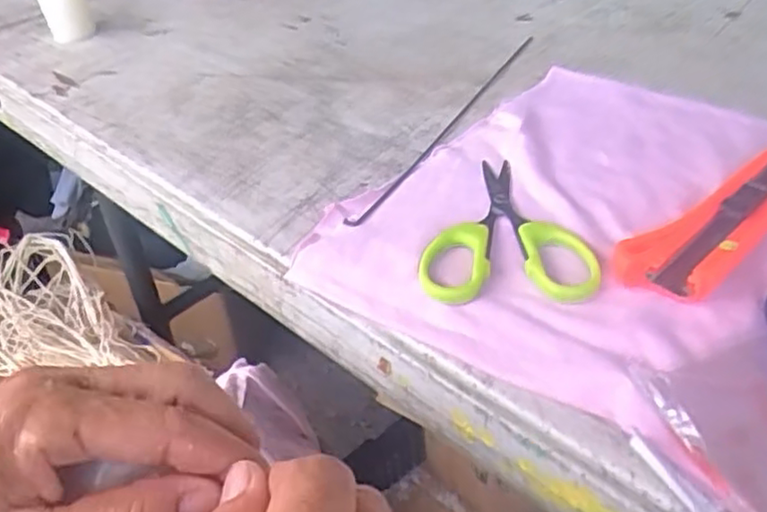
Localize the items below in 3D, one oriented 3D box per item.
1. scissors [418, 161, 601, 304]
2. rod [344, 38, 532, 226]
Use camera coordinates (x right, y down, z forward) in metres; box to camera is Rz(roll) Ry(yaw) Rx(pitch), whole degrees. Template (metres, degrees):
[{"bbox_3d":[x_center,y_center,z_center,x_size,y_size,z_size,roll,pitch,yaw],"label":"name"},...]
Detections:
[{"bbox_3d":[0.058,-0.016,0.334,0.079,0.008,0.107,0,39,3],"label":"scissors"},{"bbox_3d":[0.048,-0.087,0.427,0.010,0.007,0.249,19,44,25],"label":"rod"}]

